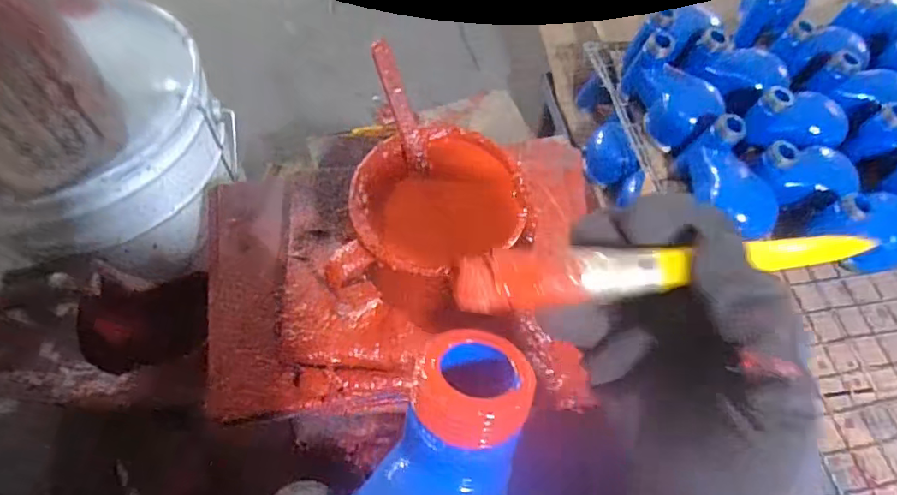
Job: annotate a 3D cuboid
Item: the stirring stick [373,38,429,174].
[{"bbox_3d":[-0.038,-0.112,0.437,0.018,0.008,0.107,-19,96,-13],"label":"stirring stick"}]

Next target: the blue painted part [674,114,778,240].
[{"bbox_3d":[0.315,-0.074,0.615,0.072,0.079,0.132,-20,63,-13],"label":"blue painted part"}]

